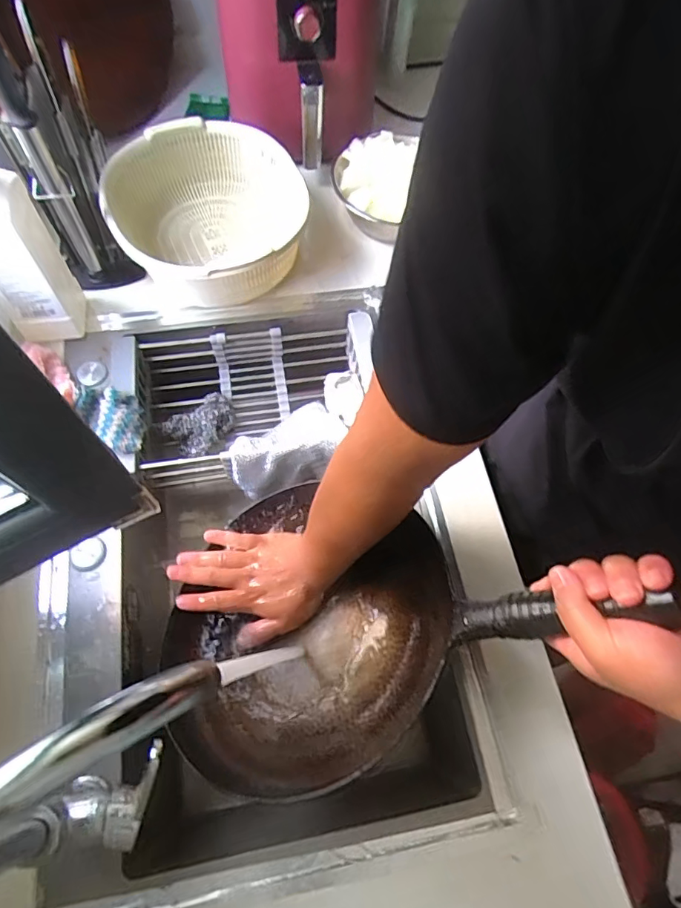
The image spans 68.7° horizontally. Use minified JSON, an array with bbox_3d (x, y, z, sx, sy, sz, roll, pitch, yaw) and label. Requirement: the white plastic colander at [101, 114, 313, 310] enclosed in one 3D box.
[{"bbox_3d":[-0.182,-0.339,0.723,0.274,0.135,0.281,-20,68,-12],"label":"white plastic colander"}]

